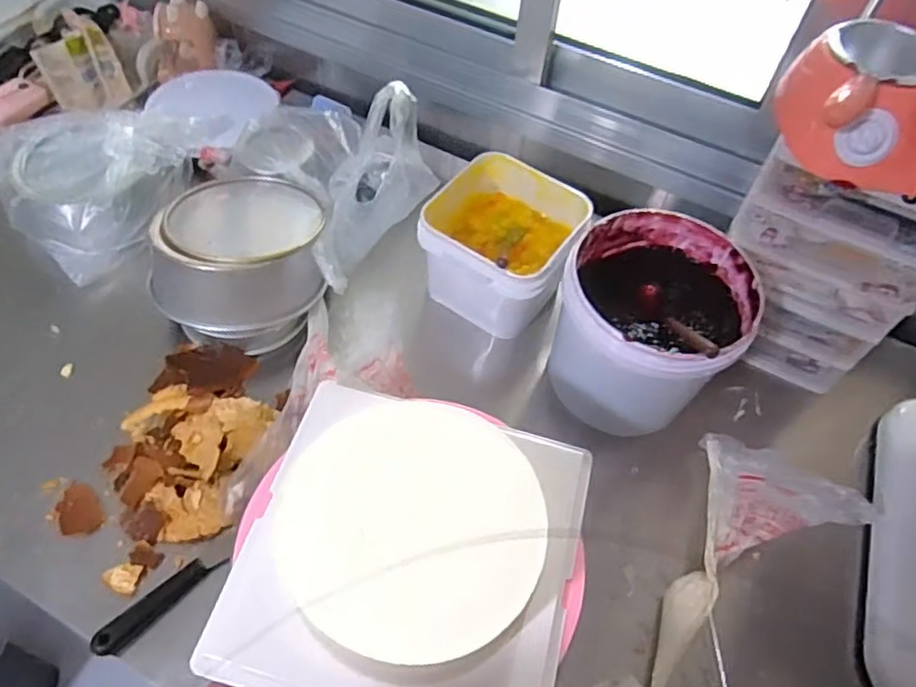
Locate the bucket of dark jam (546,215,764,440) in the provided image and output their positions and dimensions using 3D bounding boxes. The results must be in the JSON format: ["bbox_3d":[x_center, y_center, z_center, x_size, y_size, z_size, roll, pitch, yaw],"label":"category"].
[{"bbox_3d":[0.208,-0.015,0.748,0.190,0.174,0.204,2,55,-3],"label":"bucket of dark jam"}]

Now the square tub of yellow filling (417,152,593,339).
[{"bbox_3d":[0.057,-0.117,0.842,0.171,0.137,0.170,30,58,15],"label":"square tub of yellow filling"}]

